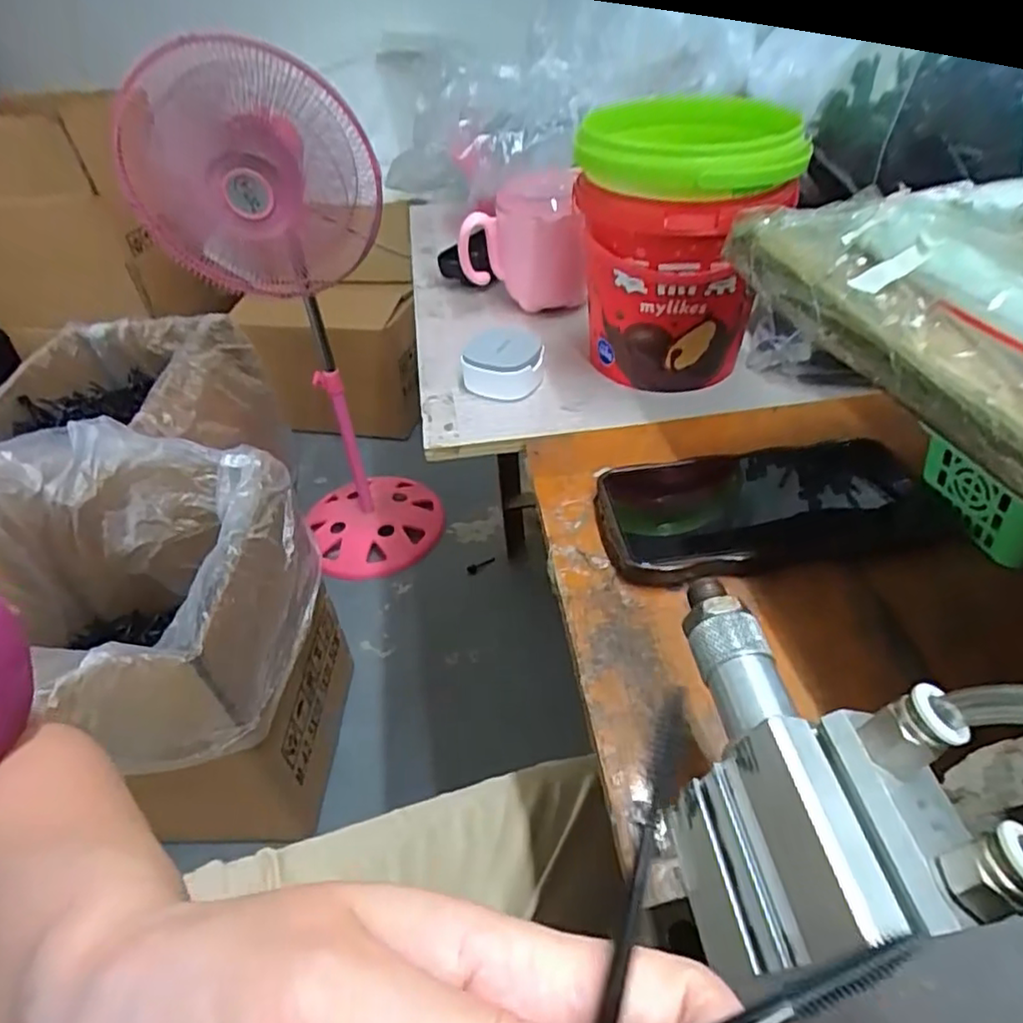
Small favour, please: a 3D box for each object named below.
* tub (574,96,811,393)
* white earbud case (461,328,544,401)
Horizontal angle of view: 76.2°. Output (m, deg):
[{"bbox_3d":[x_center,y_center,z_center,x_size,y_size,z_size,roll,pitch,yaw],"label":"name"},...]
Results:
[{"bbox_3d":[0.108,-0.174,0.426,0.124,0.159,0.111,8,44,13],"label":"tub"},{"bbox_3d":[-0.006,-0.107,0.463,0.056,0.029,0.057,-2,42,2],"label":"white earbud case"}]

